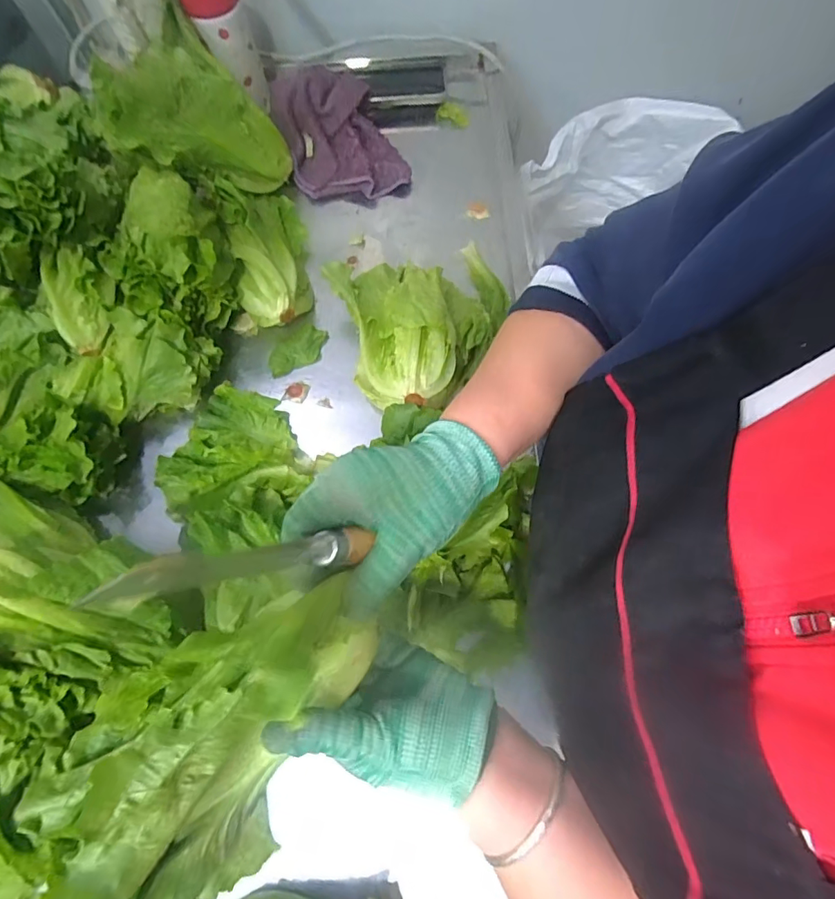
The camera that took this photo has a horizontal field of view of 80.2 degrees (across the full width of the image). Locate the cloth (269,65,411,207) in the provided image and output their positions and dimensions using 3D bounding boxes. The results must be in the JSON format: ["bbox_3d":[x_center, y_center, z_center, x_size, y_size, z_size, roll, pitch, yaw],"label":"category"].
[{"bbox_3d":[-0.094,-0.374,0.593,0.128,0.044,0.162,-20,97,-1],"label":"cloth"}]

